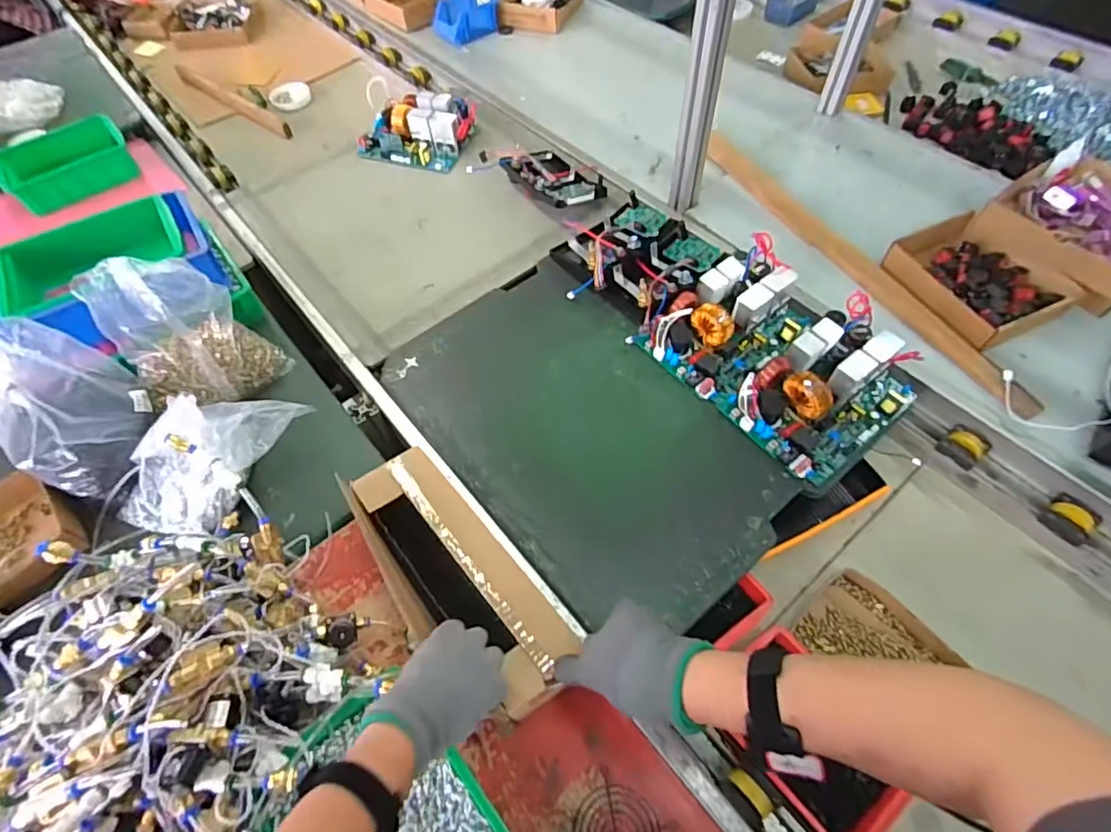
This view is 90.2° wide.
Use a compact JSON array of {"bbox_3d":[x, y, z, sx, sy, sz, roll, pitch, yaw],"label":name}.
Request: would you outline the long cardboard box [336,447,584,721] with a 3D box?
[{"bbox_3d":[-0.114,0.161,0.600,0.127,0.050,0.319,-42,63,-18],"label":"long cardboard box"}]

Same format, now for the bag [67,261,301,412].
[{"bbox_3d":[-0.538,-0.114,0.813,0.179,0.202,0.159,-36,63,-18],"label":"bag"}]

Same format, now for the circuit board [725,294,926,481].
[{"bbox_3d":[0.378,-0.042,0.768,0.249,0.071,0.183,-33,62,-17],"label":"circuit board"}]

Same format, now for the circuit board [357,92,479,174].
[{"bbox_3d":[-0.297,-0.615,1.193,0.231,0.078,0.169,17,60,13],"label":"circuit board"}]

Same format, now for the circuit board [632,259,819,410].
[{"bbox_3d":[0.273,-0.141,0.837,0.238,0.063,0.194,-39,64,-19],"label":"circuit board"}]

